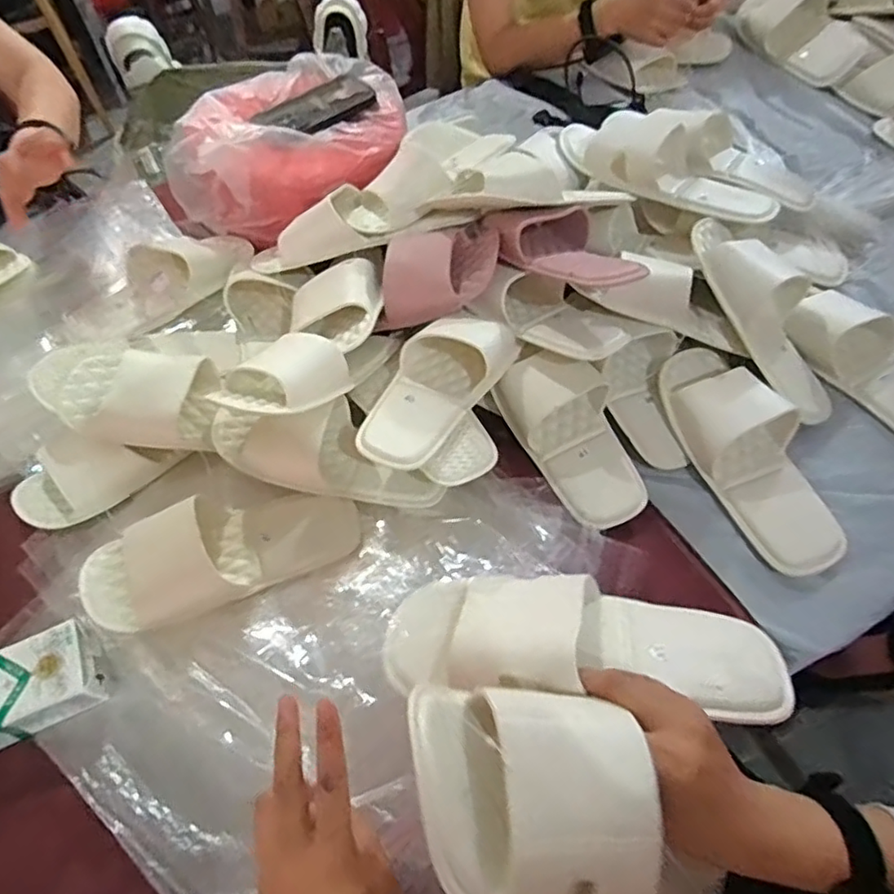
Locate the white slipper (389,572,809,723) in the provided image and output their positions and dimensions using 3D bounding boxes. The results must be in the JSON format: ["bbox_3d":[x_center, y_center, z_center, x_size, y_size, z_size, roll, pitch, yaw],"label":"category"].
[{"bbox_3d":[0.097,0.134,0.426,0.274,0.074,0.092,7,60,-1],"label":"white slipper"}]

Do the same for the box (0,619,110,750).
[{"bbox_3d":[-0.344,0.196,0.493,0.109,0.038,0.068,-25,58,-14],"label":"box"}]

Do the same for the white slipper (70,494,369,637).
[{"bbox_3d":[-0.195,0.089,0.540,0.234,0.062,0.097,-13,60,-21],"label":"white slipper"}]

